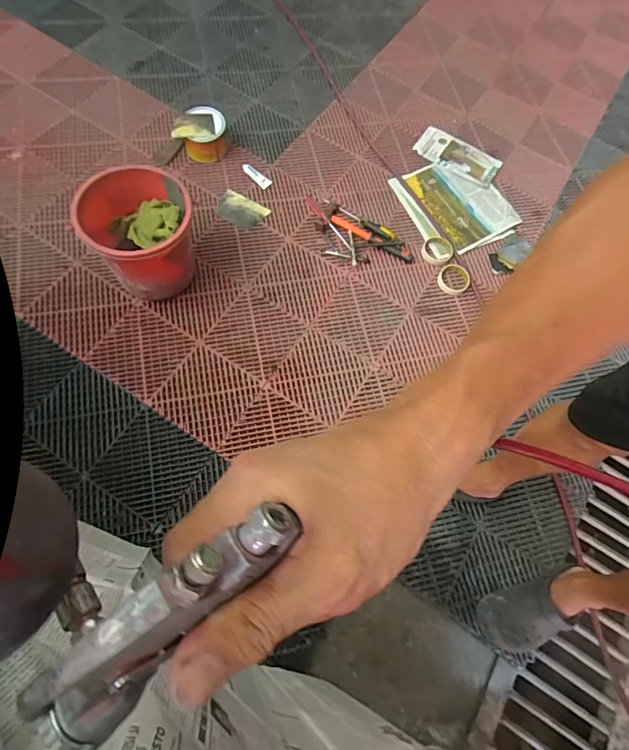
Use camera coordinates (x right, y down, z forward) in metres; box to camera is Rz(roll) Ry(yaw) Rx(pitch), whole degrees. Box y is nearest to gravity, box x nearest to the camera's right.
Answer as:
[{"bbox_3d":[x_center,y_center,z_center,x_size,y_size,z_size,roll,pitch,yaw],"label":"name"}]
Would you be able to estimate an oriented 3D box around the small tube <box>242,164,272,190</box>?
[{"bbox_3d":[-0.173,-0.608,1.288,0.098,0.023,0.038,44,74,12],"label":"small tube"}]

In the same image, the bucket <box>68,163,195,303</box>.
[{"bbox_3d":[-0.416,-0.324,1.041,0.254,0.240,0.241,2,69,-4],"label":"bucket"}]

